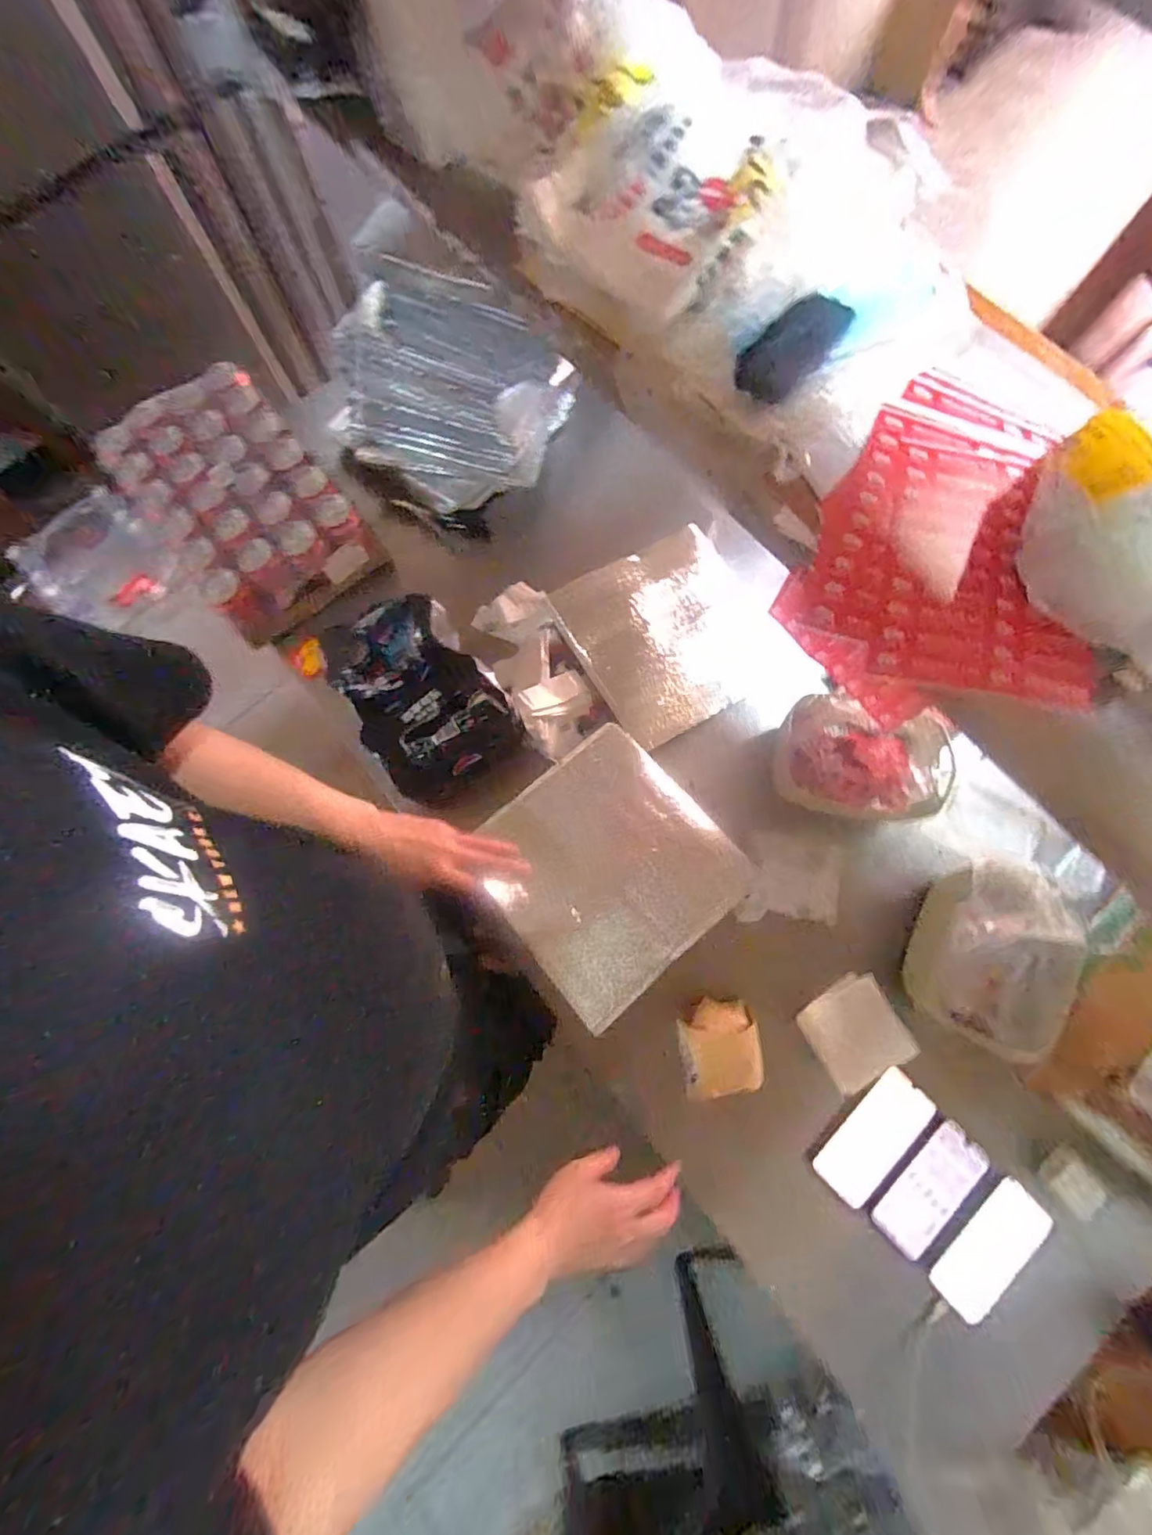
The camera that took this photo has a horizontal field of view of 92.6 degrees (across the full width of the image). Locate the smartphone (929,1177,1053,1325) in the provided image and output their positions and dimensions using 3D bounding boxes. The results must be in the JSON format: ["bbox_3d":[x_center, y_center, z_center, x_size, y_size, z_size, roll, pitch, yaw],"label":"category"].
[{"bbox_3d":[0.497,0.576,0.660,0.160,0.011,0.072,-42,78,-8],"label":"smartphone"}]

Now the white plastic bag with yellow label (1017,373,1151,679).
[{"bbox_3d":[0.416,-0.179,0.390,0.174,0.075,0.167,-42,78,-8],"label":"white plastic bag with yellow label"}]

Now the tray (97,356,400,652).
[{"bbox_3d":[-0.517,-0.408,0.855,0.257,0.126,0.374,-40,78,-8],"label":"tray"}]

